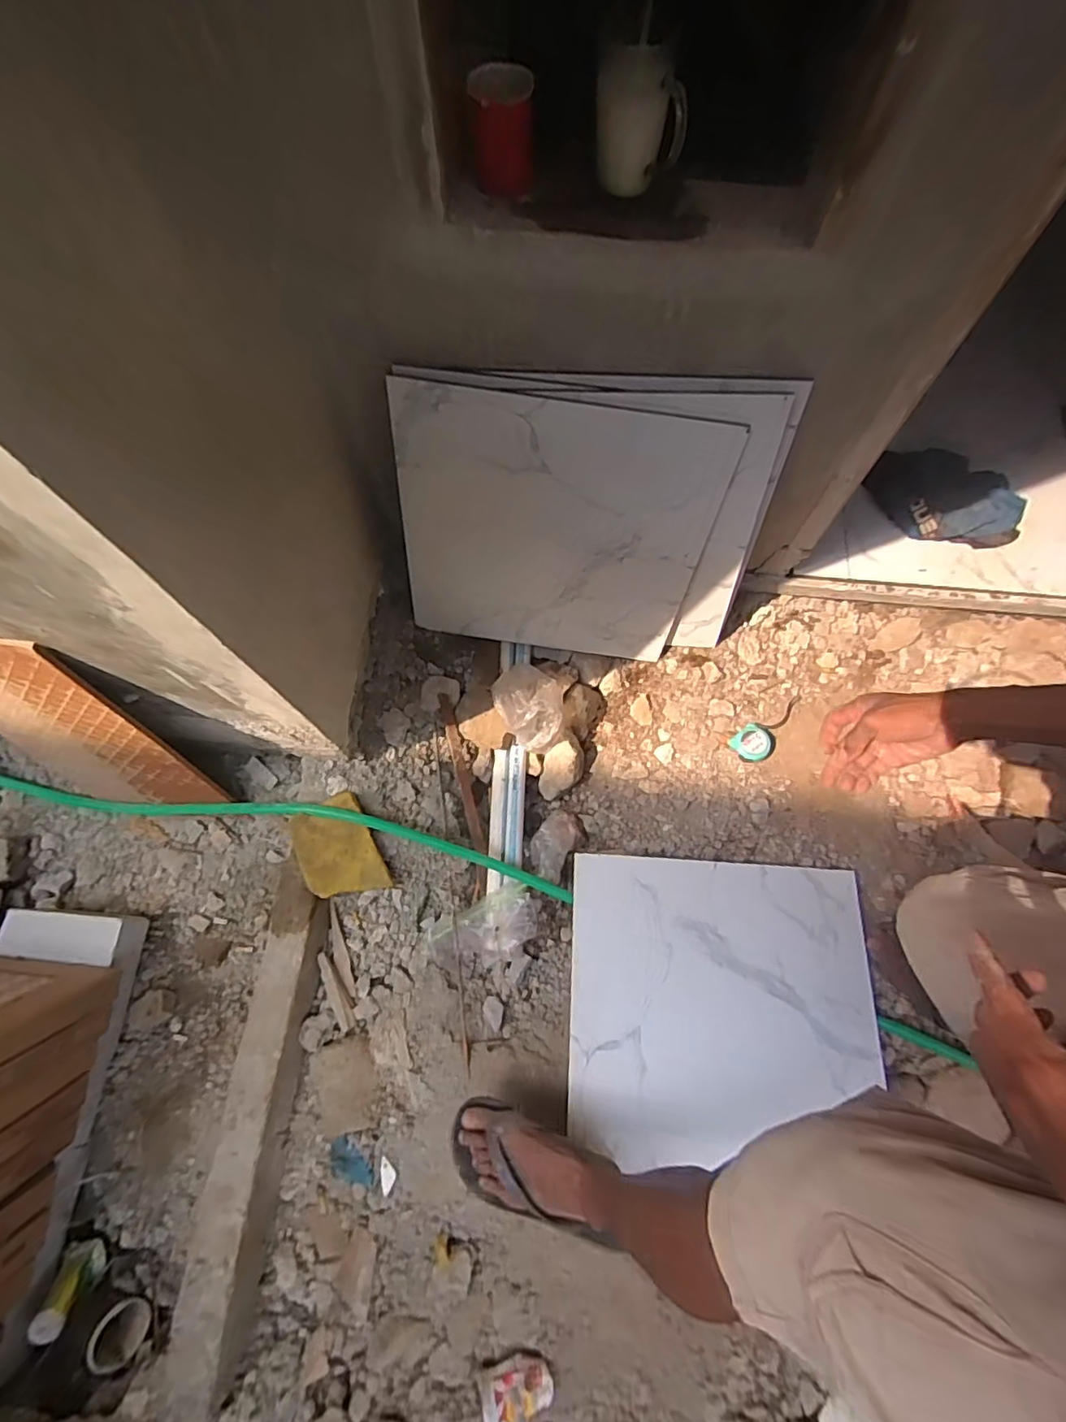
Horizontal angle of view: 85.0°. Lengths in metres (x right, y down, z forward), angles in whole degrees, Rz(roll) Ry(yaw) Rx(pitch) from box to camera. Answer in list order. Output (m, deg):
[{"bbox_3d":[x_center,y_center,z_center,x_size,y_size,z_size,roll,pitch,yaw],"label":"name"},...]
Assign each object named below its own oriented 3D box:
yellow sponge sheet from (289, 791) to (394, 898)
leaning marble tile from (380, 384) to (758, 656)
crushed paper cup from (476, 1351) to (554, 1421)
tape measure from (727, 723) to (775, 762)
[{"bbox_3d":[-0.333,0.240,0.991,0.121,0.027,0.170,-24,91,-31],"label":"yellow sponge sheet"},{"bbox_3d":[0.029,-0.283,1.000,0.499,0.491,0.018,9,55,0],"label":"leaning marble tile"},{"bbox_3d":[-0.025,0.959,0.818,0.100,0.051,0.064,-20,70,-6],"label":"crushed paper cup"},{"bbox_3d":[0.418,0.064,1.105,0.076,0.040,0.066,-36,73,-12],"label":"tape measure"}]

